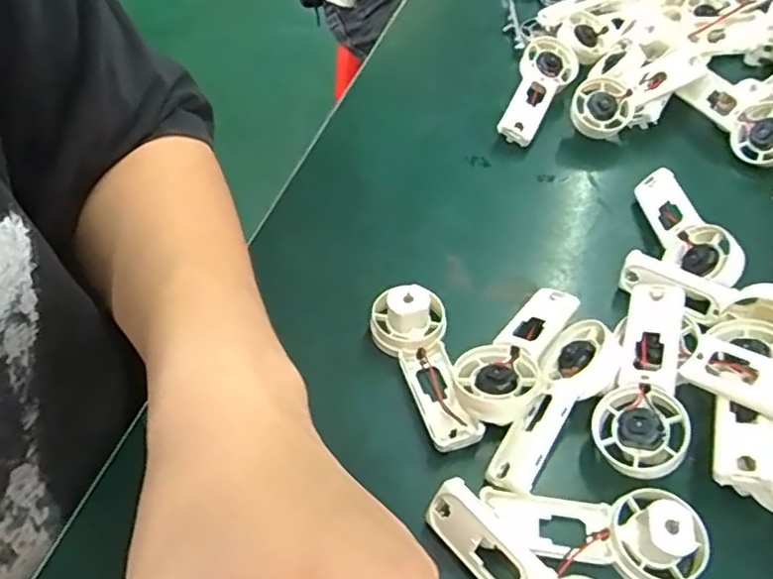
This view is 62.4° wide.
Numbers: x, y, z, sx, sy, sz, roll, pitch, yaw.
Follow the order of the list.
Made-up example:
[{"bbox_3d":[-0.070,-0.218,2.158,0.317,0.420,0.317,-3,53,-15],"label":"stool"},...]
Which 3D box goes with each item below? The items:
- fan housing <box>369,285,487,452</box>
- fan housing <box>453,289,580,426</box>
[{"bbox_3d":[0.018,0.038,0.316,0.038,0.028,0.085,-10,53,-8],"label":"fan housing"},{"bbox_3d":[0.066,0.029,0.314,0.037,0.020,0.088,29,57,21],"label":"fan housing"}]

